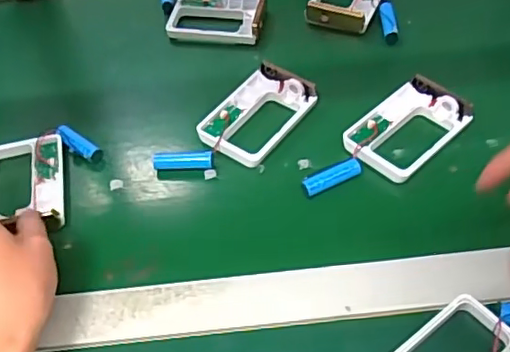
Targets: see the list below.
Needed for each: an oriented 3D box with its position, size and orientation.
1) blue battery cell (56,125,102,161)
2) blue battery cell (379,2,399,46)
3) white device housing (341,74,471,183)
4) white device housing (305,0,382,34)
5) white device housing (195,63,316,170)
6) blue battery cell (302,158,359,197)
[{"bbox_3d":[-0.157,-0.027,0.521,0.048,0.014,0.014,34,60,20],"label":"blue battery cell"},{"bbox_3d":[0.136,-0.157,0.599,0.014,0.013,0.056,-5,50,6],"label":"blue battery cell"},{"bbox_3d":[0.128,-0.043,0.498,0.069,0.015,0.103,34,63,31],"label":"white device housing"},{"bbox_3d":[0.099,-0.192,0.627,0.070,0.017,0.098,15,54,21],"label":"white device housing"},{"bbox_3d":[0.002,-0.057,0.520,0.070,0.016,0.104,23,57,26],"label":"white device housing"},{"bbox_3d":[0.063,0.001,0.471,0.051,0.012,0.013,-25,50,-11],"label":"blue battery cell"}]

